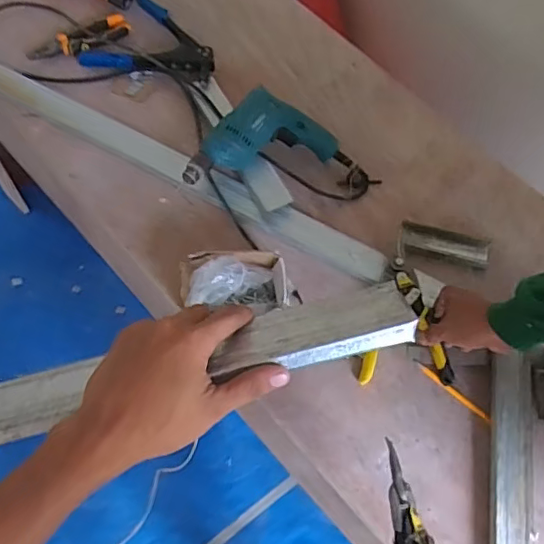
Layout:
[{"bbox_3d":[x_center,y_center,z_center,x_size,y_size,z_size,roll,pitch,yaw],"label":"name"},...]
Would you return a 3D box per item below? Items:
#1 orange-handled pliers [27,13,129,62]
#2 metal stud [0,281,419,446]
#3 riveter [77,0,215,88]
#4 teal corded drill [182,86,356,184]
[{"bbox_3d":[-0.358,-0.436,1.063,0.190,0.018,0.057,-33,70,-18],"label":"orange-handled pliers"},{"bbox_3d":[-0.086,0.075,0.428,0.386,0.030,0.056,-14,65,3],"label":"metal stud"},{"bbox_3d":[-0.211,-0.440,1.069,0.241,0.034,0.196,15,63,4],"label":"riveter"},{"bbox_3d":[-0.018,-0.218,0.911,0.265,0.084,0.131,-16,66,-11],"label":"teal corded drill"}]

